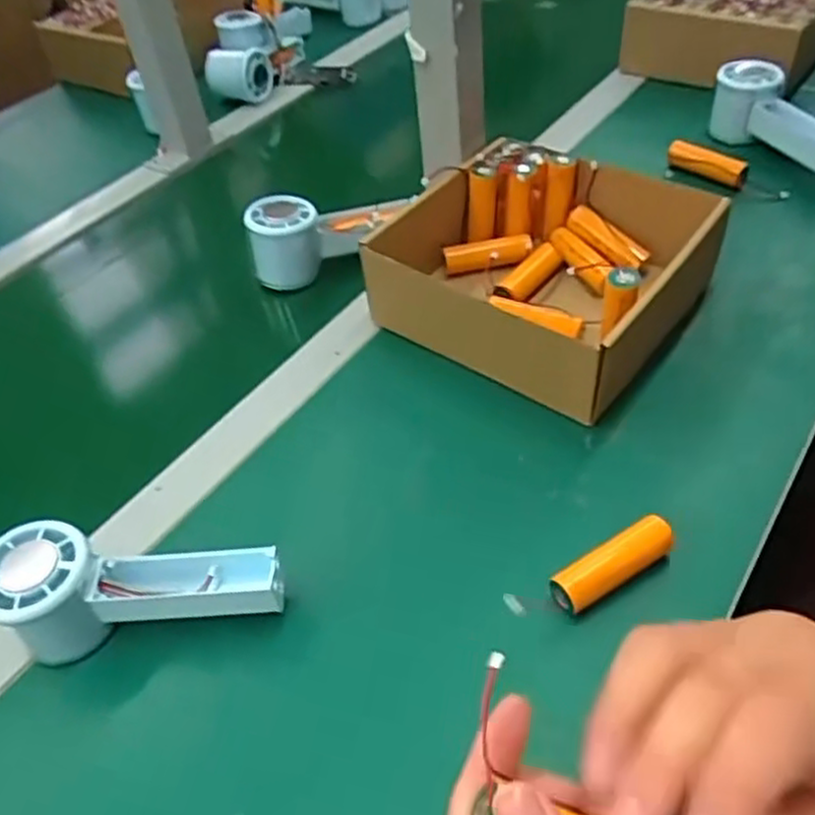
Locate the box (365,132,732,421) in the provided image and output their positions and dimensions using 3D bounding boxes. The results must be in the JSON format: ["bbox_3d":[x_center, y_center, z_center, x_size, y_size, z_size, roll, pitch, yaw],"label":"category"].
[{"bbox_3d":[0.099,-0.106,0.544,0.203,0.077,0.183,26,55,28],"label":"box"}]

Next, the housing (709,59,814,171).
[{"bbox_3d":[0.349,-0.257,0.665,0.067,0.057,0.159,-32,51,-22],"label":"housing"}]

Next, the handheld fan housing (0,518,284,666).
[{"bbox_3d":[-0.143,0.102,0.393,0.148,0.063,0.055,0,47,8],"label":"handheld fan housing"}]

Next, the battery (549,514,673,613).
[{"bbox_3d":[0.111,0.087,0.401,0.074,0.026,0.022,-25,49,-16],"label":"battery"}]

